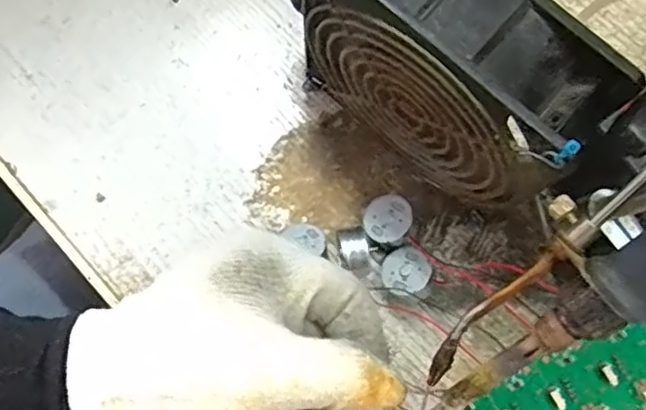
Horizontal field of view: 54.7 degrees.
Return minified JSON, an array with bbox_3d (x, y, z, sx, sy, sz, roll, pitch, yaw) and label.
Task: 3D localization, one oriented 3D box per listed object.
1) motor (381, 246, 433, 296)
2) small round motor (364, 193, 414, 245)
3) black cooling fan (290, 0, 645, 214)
[{"bbox_3d":[0.041,0.034,0.301,0.023,0.013,0.023,-10,61,18],"label":"motor"},{"bbox_3d":[0.031,0.007,0.305,0.022,0.019,0.023,0,79,-1],"label":"small round motor"},{"bbox_3d":[0.046,-0.052,0.266,0.126,0.119,0.048,41,82,6],"label":"black cooling fan"}]

